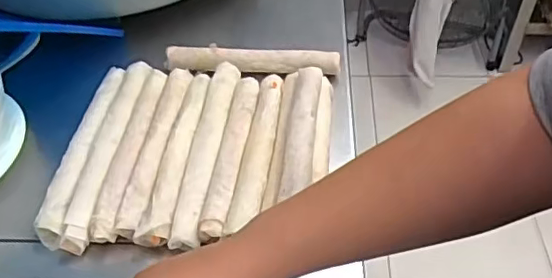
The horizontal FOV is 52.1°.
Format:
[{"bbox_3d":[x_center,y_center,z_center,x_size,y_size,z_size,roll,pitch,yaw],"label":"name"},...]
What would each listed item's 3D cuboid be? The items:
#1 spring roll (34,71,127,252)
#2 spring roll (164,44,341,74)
[{"bbox_3d":[-0.189,0.009,0.562,0.028,0.026,0.211,3,47,5],"label":"spring roll"},{"bbox_3d":[-0.028,-0.089,0.642,0.196,0.027,0.019,4,47,6],"label":"spring roll"}]

